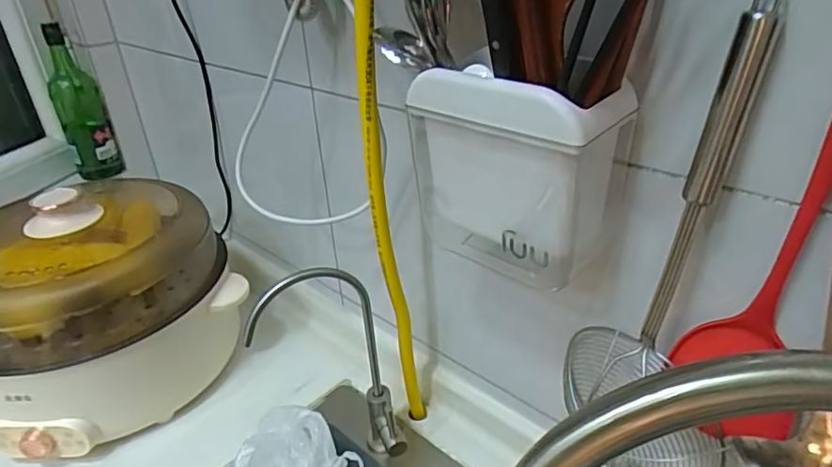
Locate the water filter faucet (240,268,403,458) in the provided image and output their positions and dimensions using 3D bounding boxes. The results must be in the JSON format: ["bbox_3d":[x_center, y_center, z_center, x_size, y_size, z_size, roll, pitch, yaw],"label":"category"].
[{"bbox_3d":[-0.088,0.150,0.567,0.136,0.271,0.056,-5,31,-5],"label":"water filter faucet"}]

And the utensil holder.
[{"bbox_3d":[0.072,-0.048,0.426,0.155,0.158,0.084,24,40,36],"label":"utensil holder"}]

